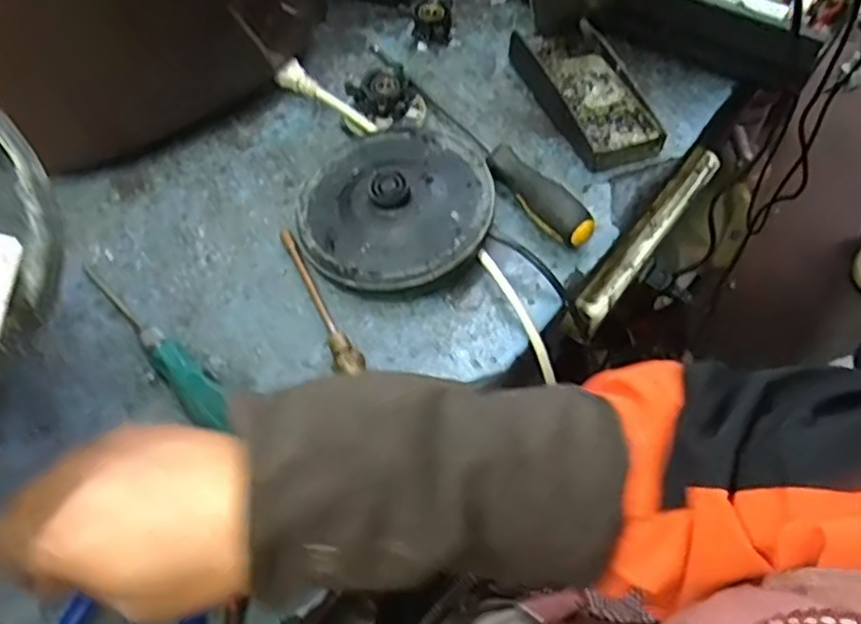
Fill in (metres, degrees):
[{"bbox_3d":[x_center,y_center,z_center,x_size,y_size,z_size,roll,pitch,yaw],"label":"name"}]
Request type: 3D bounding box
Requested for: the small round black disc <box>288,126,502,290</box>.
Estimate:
[{"bbox_3d":[-0.026,-0.082,0.525,0.148,0.044,0.152,0,55,0],"label":"small round black disc"}]

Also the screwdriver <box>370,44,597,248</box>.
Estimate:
[{"bbox_3d":[0.035,-0.147,0.578,0.024,0.031,0.282,-28,60,-19],"label":"screwdriver"}]

